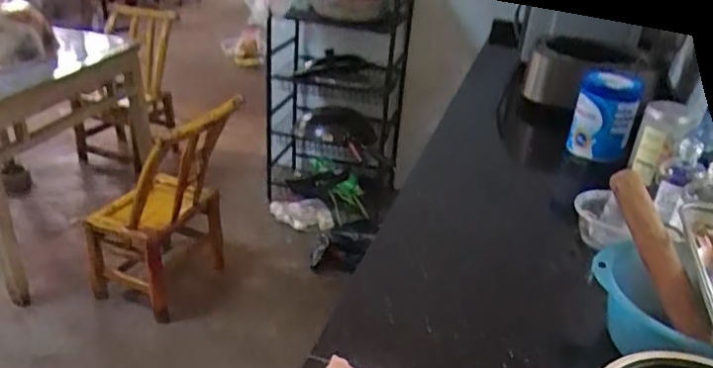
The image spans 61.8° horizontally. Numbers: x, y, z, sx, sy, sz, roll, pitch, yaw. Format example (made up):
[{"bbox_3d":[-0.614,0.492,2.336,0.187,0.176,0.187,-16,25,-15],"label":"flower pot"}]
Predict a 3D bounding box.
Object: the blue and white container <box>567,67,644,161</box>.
[{"bbox_3d":[0.538,-0.132,1.306,0.126,0.184,0.108,14,30,18],"label":"blue and white container"}]

